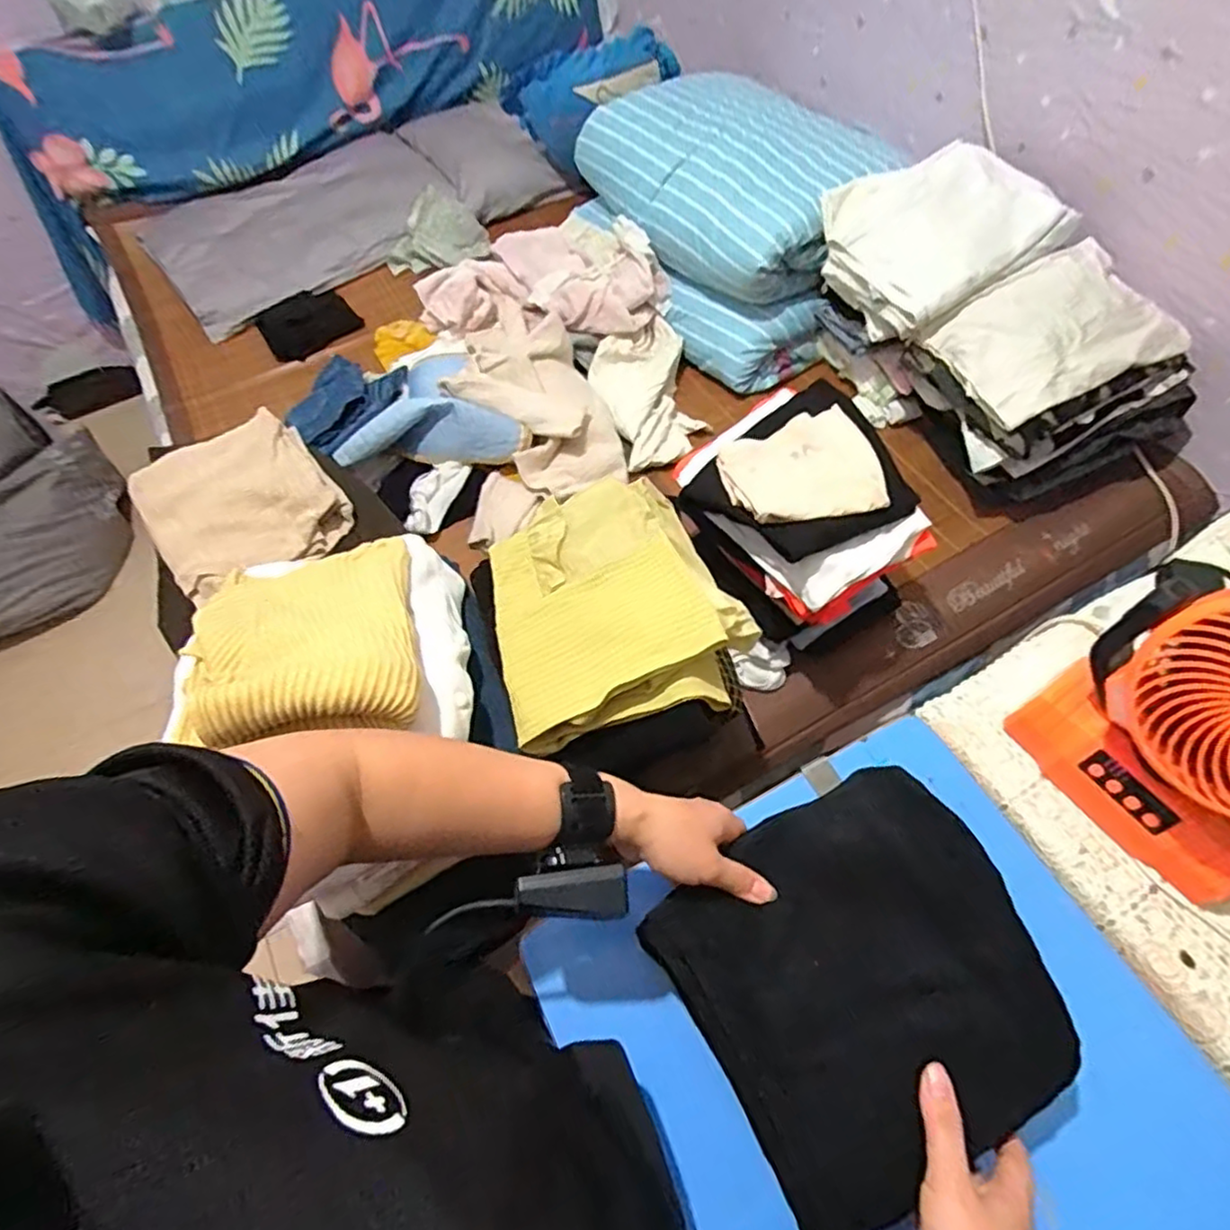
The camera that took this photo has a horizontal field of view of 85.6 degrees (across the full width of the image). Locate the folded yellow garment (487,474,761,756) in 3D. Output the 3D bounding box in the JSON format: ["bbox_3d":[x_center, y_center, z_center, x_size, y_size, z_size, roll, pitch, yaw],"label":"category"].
[{"bbox_3d":[-0.009,-0.019,0.649,0.225,0.059,0.256,-17,60,-6],"label":"folded yellow garment"}]

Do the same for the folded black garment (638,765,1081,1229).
[{"bbox_3d":[0.161,0.231,0.429,0.219,0.045,0.207,-29,62,-12],"label":"folded black garment"}]

